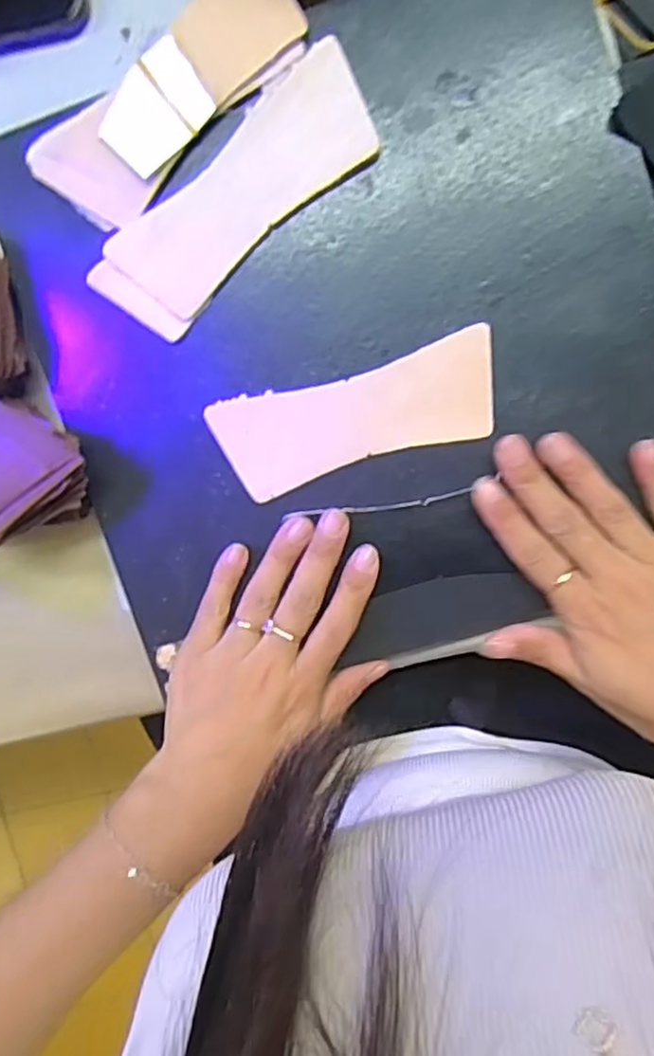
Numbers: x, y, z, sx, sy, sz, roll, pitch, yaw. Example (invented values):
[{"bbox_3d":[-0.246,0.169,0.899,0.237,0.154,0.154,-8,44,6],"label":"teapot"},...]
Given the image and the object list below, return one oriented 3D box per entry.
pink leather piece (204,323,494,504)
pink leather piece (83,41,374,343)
[{"bbox_3d":[0.015,-0.054,0.344,0.137,0.004,0.050,-15,97,7],"label":"pink leather piece"},{"bbox_3d":[-0.043,-0.155,0.330,0.150,0.004,0.052,-40,95,10],"label":"pink leather piece"}]

